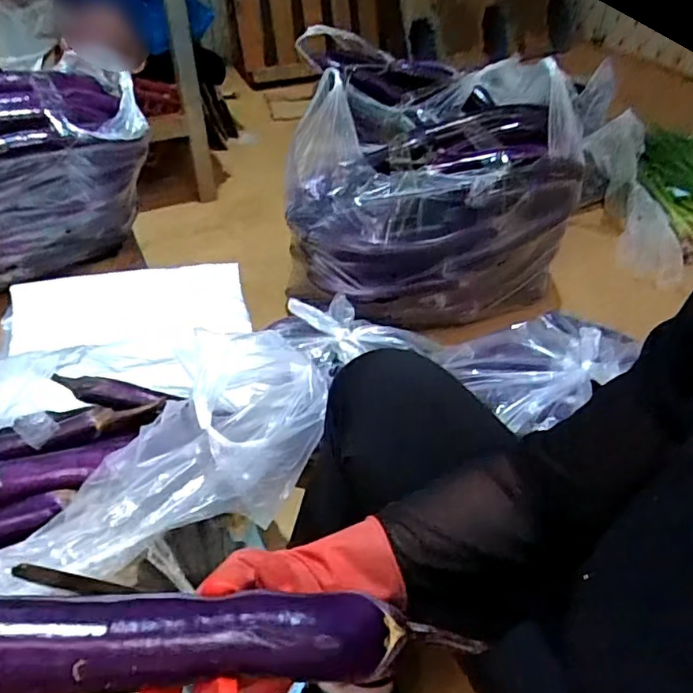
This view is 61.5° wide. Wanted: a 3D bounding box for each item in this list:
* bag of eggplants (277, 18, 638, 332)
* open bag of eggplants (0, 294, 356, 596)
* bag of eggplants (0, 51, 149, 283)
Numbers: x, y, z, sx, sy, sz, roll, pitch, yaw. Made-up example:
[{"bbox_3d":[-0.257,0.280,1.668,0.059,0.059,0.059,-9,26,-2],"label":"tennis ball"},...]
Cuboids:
[{"bbox_3d":[0.131,-0.448,1.389,0.571,0.379,0.809,-6,42,-5],"label":"bag of eggplants"},{"bbox_3d":[-0.295,0.129,0.663,0.517,0.182,0.293,-11,43,-11],"label":"open bag of eggplants"},{"bbox_3d":[-0.597,-0.268,1.003,0.505,0.323,0.185,-27,48,-26],"label":"bag of eggplants"}]

